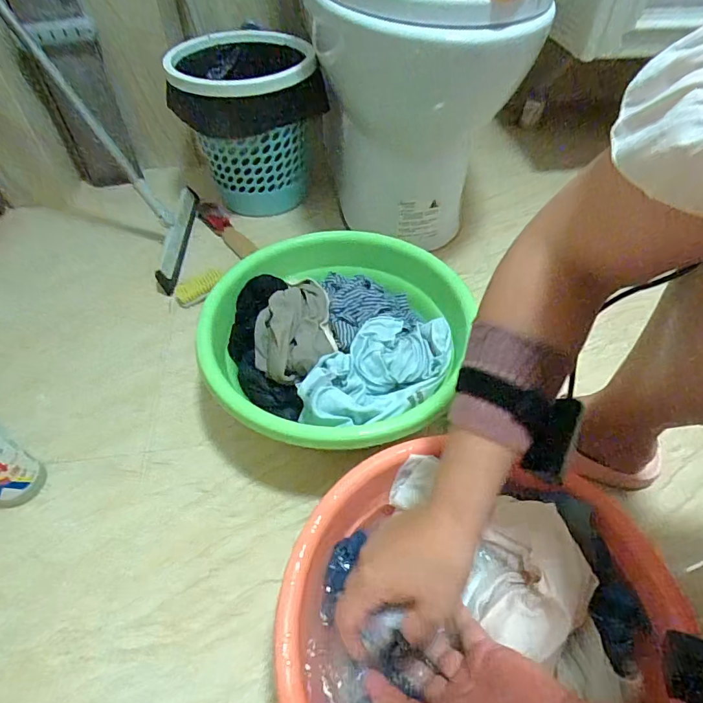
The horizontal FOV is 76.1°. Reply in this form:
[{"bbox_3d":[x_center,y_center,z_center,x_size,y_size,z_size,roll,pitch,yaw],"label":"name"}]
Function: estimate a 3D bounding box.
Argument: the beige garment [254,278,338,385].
[{"bbox_3d":[-0.082,-0.043,0.628,0.107,0.049,0.181,-6,50,-5],"label":"beige garment"}]

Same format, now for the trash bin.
[{"bbox_3d":[-0.207,-0.453,0.915,0.257,0.271,0.223,-10,50,-9],"label":"trash bin"}]

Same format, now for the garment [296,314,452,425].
[{"bbox_3d":[0.041,0.025,0.577,0.127,0.049,0.210,33,57,25],"label":"garment"}]

